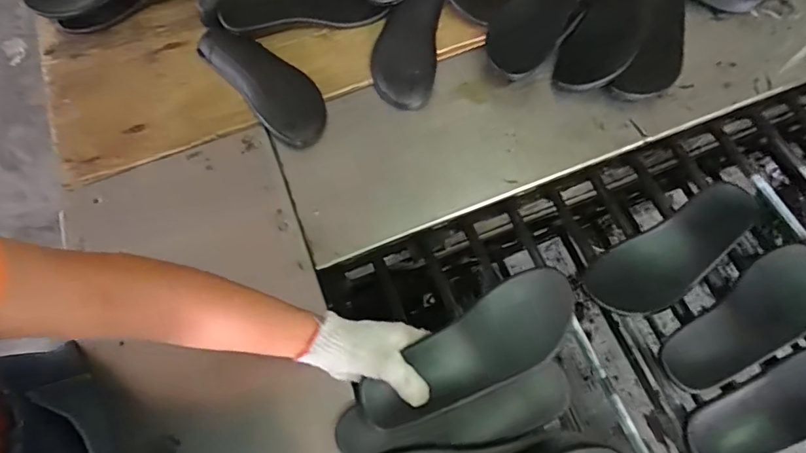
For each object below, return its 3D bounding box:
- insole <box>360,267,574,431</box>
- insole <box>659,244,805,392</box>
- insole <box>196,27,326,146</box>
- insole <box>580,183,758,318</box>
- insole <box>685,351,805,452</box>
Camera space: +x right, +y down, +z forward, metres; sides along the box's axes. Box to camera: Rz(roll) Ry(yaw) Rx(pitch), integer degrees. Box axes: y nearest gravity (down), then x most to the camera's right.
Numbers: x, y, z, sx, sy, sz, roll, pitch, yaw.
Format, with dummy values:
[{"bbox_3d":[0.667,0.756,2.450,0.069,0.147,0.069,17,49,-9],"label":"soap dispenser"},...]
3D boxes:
[{"bbox_3d":[0.075,0.135,0.521,0.245,0.018,0.082,-31,70,-8],"label":"insole"},{"bbox_3d":[0.414,0.107,0.582,0.250,0.016,0.087,-30,70,-10],"label":"insole"},{"bbox_3d":[-0.199,-0.213,0.726,0.090,0.024,0.243,-39,72,-13],"label":"insole"},{"bbox_3d":[0.349,0.032,0.631,0.242,0.024,0.087,-29,70,-9],"label":"insole"},{"bbox_3d":[0.432,0.194,0.545,0.252,0.031,0.088,-13,68,-3],"label":"insole"}]

